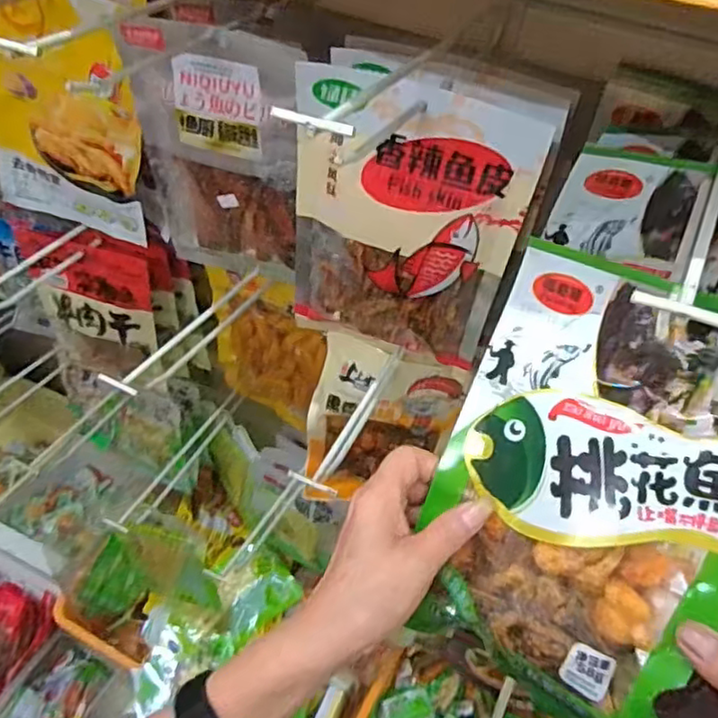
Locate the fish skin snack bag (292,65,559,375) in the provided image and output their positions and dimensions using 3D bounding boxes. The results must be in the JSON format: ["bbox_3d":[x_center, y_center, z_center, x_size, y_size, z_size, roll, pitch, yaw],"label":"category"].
[{"bbox_3d":[0.030,-0.092,0.492,0.170,0.223,0.021,18,47,11],"label":"fish skin snack bag"}]

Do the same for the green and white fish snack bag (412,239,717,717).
[{"bbox_3d":[0.122,0.069,0.347,0.168,0.230,0.019,27,8,31],"label":"green and white fish snack bag"}]

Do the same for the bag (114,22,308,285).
[{"bbox_3d":[-0.128,-0.174,0.589,0.153,0.241,0.033,14,46,7],"label":"bag"}]

